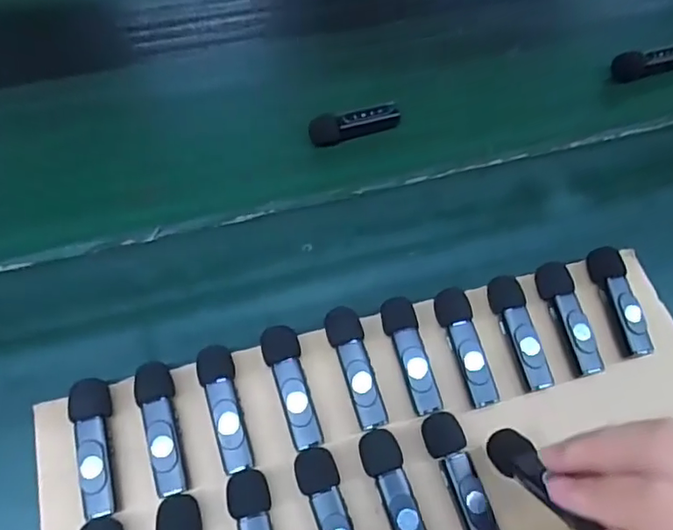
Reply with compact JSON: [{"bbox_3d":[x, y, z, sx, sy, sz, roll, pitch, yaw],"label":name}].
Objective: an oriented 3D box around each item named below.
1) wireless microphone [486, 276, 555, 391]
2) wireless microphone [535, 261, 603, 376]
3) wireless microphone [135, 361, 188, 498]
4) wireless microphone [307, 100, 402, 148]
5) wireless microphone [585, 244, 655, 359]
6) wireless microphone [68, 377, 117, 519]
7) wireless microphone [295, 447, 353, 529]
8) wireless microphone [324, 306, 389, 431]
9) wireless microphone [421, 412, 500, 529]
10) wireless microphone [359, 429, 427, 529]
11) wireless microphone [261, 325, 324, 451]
[{"bbox_3d":[0.101,0.036,0.306,0.018,0.012,0.062,-11,62,-9],"label":"wireless microphone"},{"bbox_3d":[0.129,0.029,0.312,0.018,0.013,0.064,-8,61,-7],"label":"wireless microphone"},{"bbox_3d":[-0.086,0.080,0.274,0.017,0.012,0.064,-12,62,-10],"label":"wireless microphone"},{"bbox_3d":[0.013,-0.097,0.385,0.062,0.015,0.015,-13,62,-10],"label":"wireless microphone"},{"bbox_3d":[0.161,0.021,0.319,0.016,0.017,0.063,-6,61,-7],"label":"wireless microphone"},{"bbox_3d":[-0.116,0.087,0.268,0.017,0.013,0.063,-13,62,-10],"label":"wireless microphone"},{"bbox_3d":[-0.003,0.119,0.263,0.019,0.015,0.064,-15,62,-11],"label":"wireless microphone"},{"bbox_3d":[0.010,0.053,0.293,0.018,0.011,0.064,-13,62,-10],"label":"wireless microphone"},{"bbox_3d":[0.062,0.105,0.273,0.019,0.010,0.065,-16,63,-12],"label":"wireless microphone"},{"bbox_3d":[0.029,0.112,0.267,0.020,0.012,0.065,-13,62,-10],"label":"wireless microphone"},{"bbox_3d":[-0.024,0.062,0.287,0.019,0.011,0.064,-12,62,-10],"label":"wireless microphone"}]

